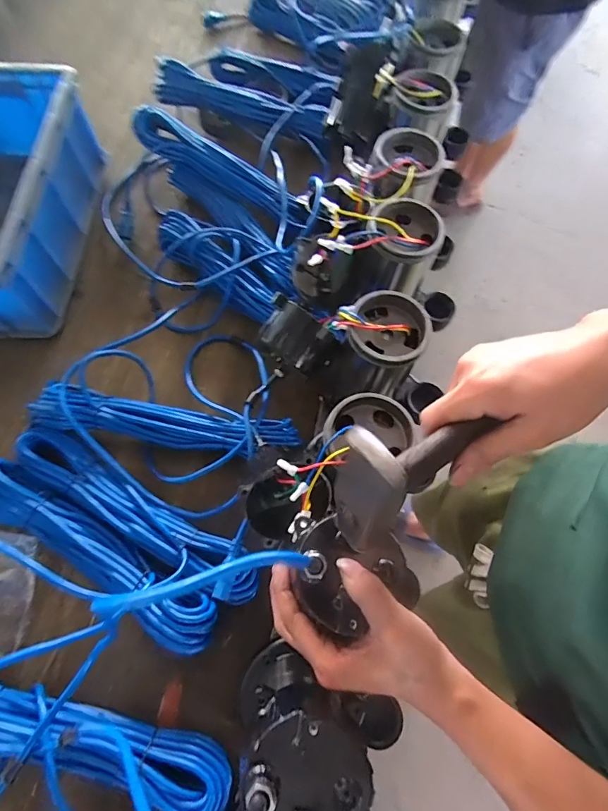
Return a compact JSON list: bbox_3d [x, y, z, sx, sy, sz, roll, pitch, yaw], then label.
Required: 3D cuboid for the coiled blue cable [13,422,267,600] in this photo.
[{"bbox_3d":[-0.204,0.128,0.521,0.340,0.048,0.072,30,70,10],"label":"coiled blue cable"}]

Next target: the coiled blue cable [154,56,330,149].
[{"bbox_3d":[-0.109,-0.538,0.778,0.309,0.089,0.068,13,68,3],"label":"coiled blue cable"}]

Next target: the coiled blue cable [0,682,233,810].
[{"bbox_3d":[-0.244,0.330,0.429,0.343,0.052,0.053,16,68,4],"label":"coiled blue cable"}]

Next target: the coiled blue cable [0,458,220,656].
[{"bbox_3d":[-0.248,0.170,0.500,0.340,0.052,0.070,29,70,9],"label":"coiled blue cable"}]

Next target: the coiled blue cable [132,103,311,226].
[{"bbox_3d":[-0.130,-0.386,0.707,0.313,0.089,0.076,27,69,9],"label":"coiled blue cable"}]

